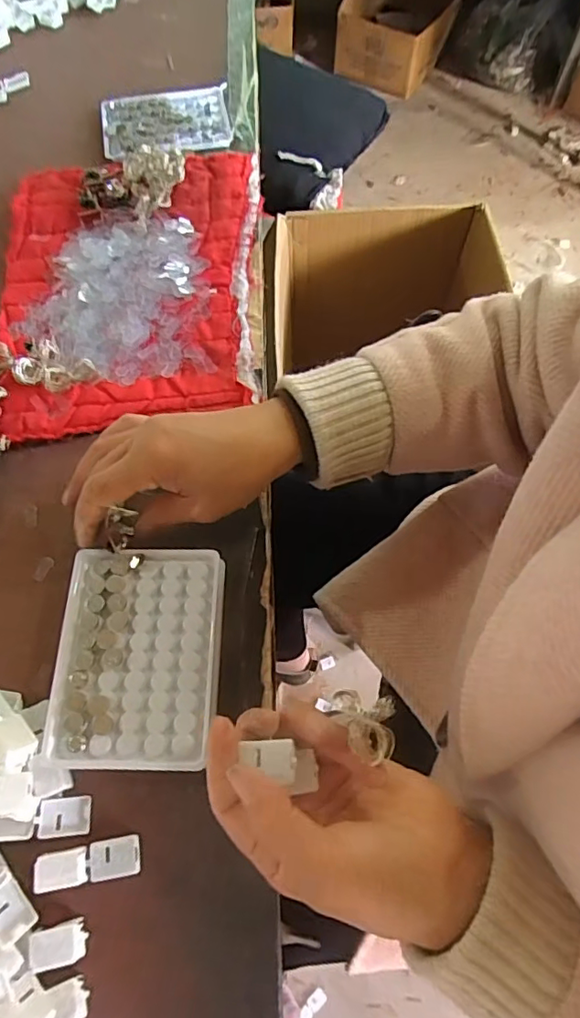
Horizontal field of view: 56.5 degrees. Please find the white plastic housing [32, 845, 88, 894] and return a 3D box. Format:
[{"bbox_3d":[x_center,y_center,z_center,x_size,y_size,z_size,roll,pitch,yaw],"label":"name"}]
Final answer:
[{"bbox_3d":[-0.128,0.201,0.301,0.028,0.004,0.018,-6,54,-11],"label":"white plastic housing"}]

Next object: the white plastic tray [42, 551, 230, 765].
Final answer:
[{"bbox_3d":[-0.093,0.088,0.332,0.098,0.012,0.128,-1,67,1],"label":"white plastic tray"}]

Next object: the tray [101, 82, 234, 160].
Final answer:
[{"bbox_3d":[-0.129,-0.405,0.561,0.130,0.008,0.097,-10,67,-4],"label":"tray"}]

